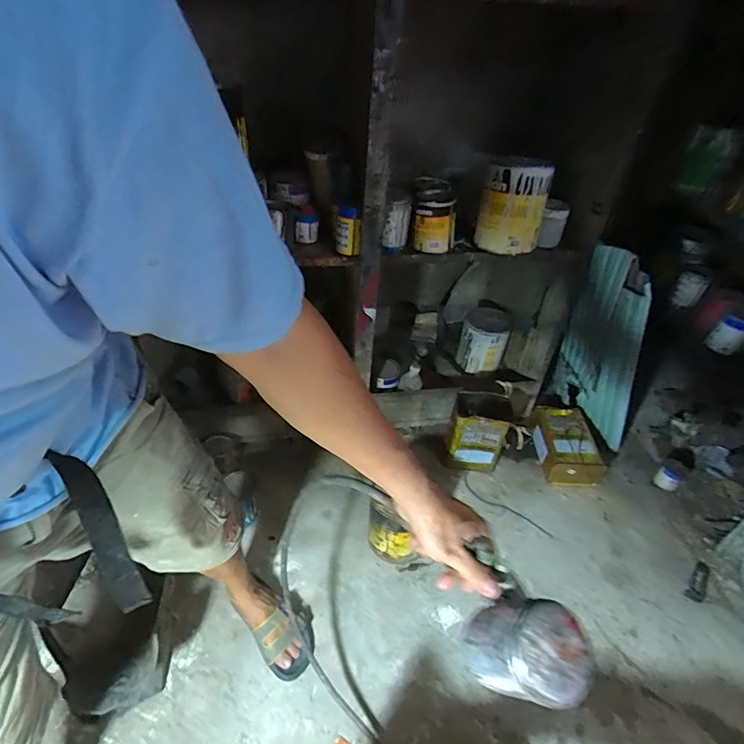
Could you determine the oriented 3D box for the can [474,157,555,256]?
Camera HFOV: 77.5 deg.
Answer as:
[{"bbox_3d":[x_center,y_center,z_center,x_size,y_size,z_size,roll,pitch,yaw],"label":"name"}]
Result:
[{"bbox_3d":[0.360,-0.427,1.181,0.161,0.198,0.151,16,42,12],"label":"can"}]

